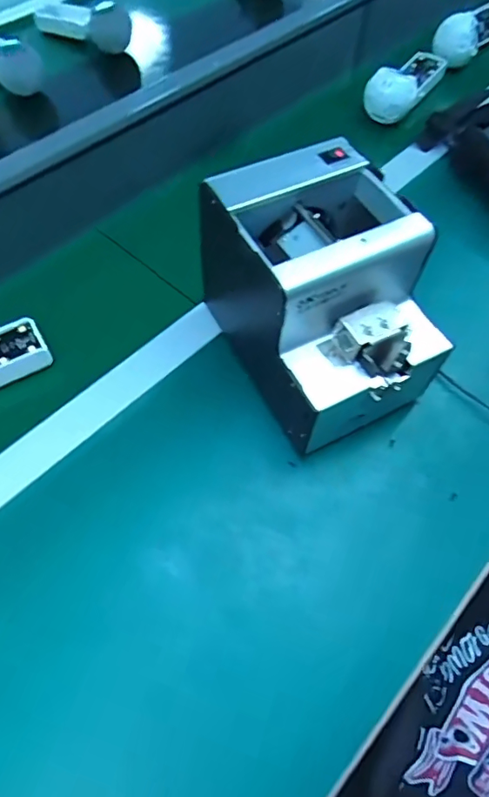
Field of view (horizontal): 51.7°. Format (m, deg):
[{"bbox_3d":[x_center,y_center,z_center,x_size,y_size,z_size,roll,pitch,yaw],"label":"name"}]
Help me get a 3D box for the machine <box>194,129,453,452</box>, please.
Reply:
[{"bbox_3d":[0.061,-0.079,0.406,0.133,0.149,0.173,-22,62,-12],"label":"machine"}]

